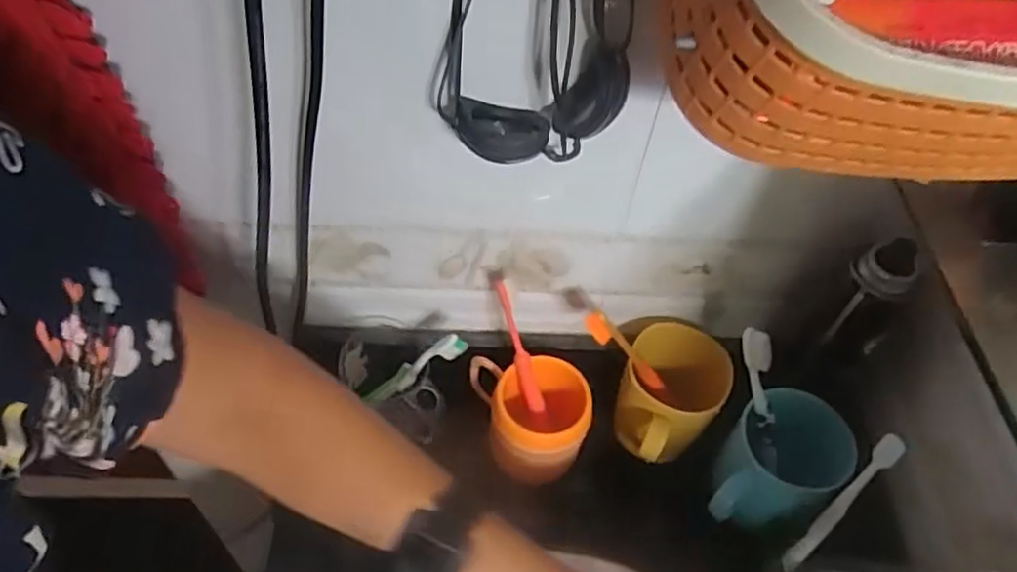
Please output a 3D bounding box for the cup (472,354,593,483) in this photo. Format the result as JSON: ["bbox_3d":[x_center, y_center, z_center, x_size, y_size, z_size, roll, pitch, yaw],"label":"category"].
[{"bbox_3d":[0.012,0.110,0.582,0.099,0.087,0.078,10,52,2],"label":"cup"}]

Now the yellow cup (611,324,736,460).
[{"bbox_3d":[0.130,0.096,0.589,0.079,0.082,0.111,24,54,13],"label":"yellow cup"}]

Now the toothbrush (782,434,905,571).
[{"bbox_3d":[0.230,0.154,0.492,0.015,0.135,0.009,36,31,21],"label":"toothbrush"}]

